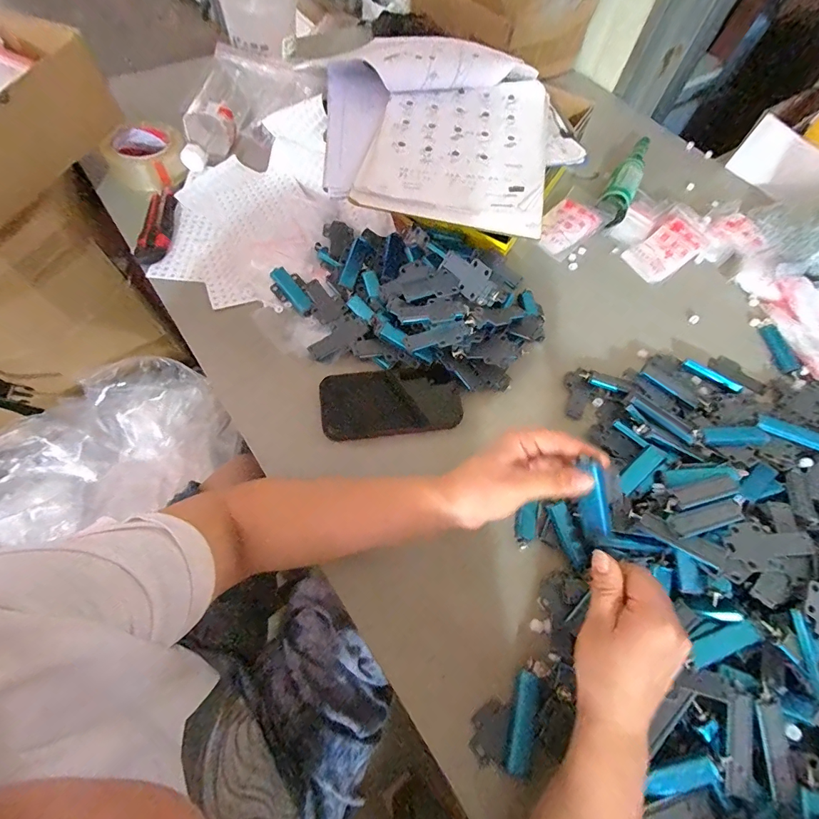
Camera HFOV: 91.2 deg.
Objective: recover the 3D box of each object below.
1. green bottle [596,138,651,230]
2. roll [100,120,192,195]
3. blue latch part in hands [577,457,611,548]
[{"bbox_3d":[0.376,-0.403,0.697,0.048,0.051,0.258,26,67,10],"label":"green bottle"},{"bbox_3d":[-0.403,-0.390,0.614,0.110,0.044,0.112,-36,71,-17],"label":"roll"},{"bbox_3d":[0.148,0.077,0.324,0.014,0.024,0.076,-13,109,-8],"label":"blue latch part in hands"}]

